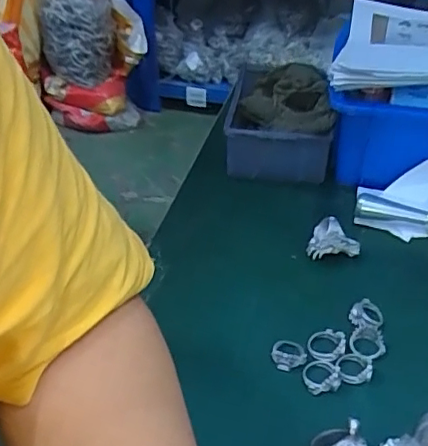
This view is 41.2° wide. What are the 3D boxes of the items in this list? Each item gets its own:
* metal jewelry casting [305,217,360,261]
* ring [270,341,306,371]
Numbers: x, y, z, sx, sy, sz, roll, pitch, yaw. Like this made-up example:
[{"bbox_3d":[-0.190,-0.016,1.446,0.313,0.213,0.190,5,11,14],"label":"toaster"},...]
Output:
[{"bbox_3d":[0.091,0.014,0.431,0.039,0.034,0.017,5,38,8],"label":"metal jewelry casting"},{"bbox_3d":[0.048,0.083,0.361,0.021,0.008,0.022,-1,37,1],"label":"ring"}]

